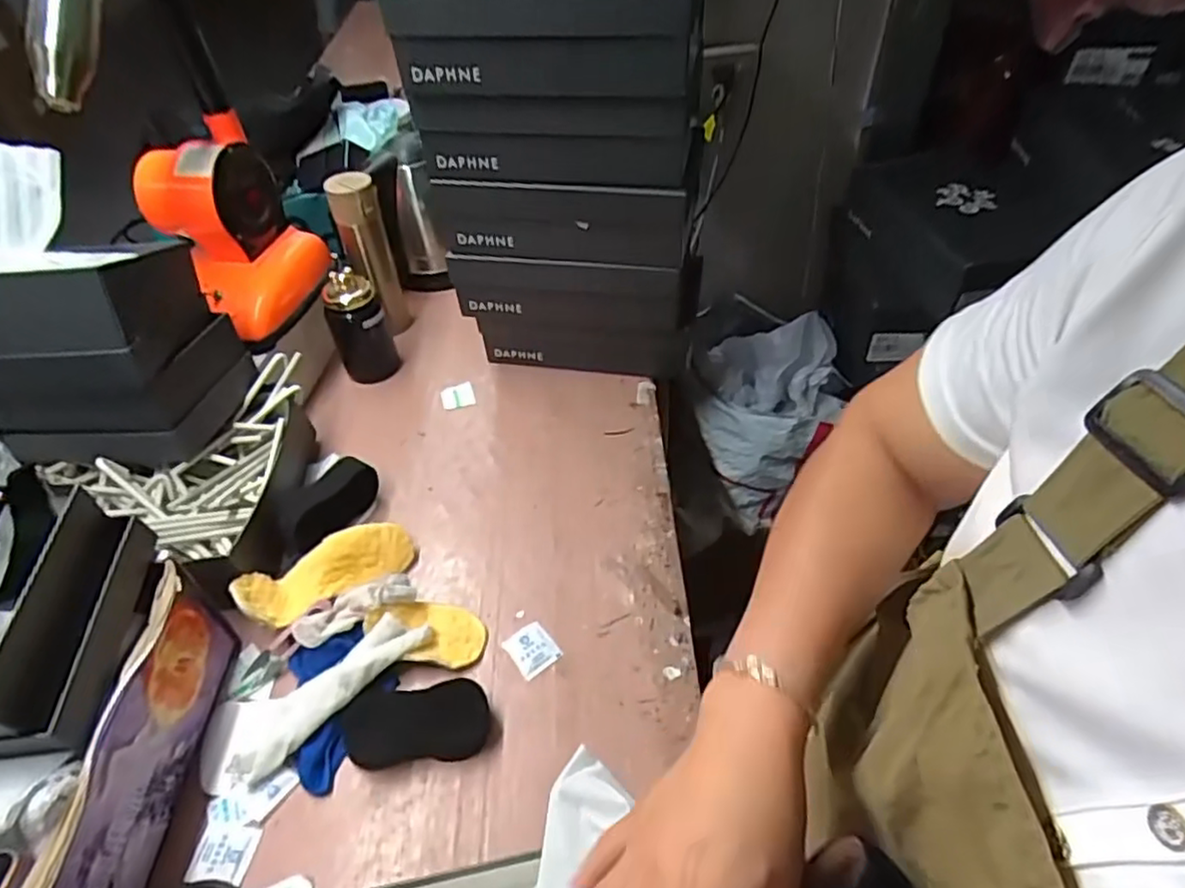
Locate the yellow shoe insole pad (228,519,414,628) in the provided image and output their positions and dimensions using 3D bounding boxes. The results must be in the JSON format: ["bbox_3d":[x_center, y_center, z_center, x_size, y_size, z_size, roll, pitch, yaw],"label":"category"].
[{"bbox_3d":[-0.280,0.134,0.713,0.180,0.019,0.063,-23,87,-34],"label":"yellow shoe insole pad"}]

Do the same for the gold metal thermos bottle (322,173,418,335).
[{"bbox_3d":[-0.322,-0.271,0.985,0.069,0.238,0.059,-23,49,-17],"label":"gold metal thermos bottle"}]

